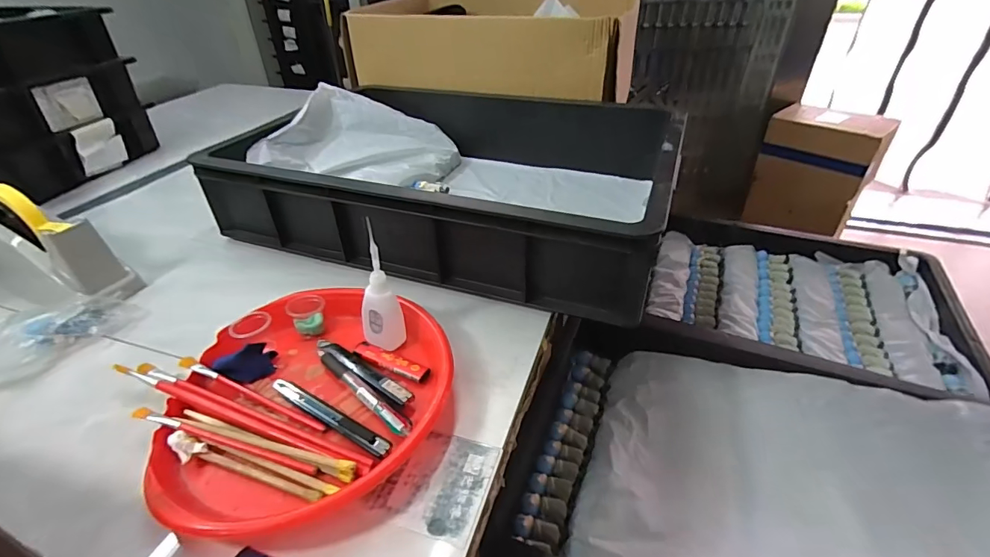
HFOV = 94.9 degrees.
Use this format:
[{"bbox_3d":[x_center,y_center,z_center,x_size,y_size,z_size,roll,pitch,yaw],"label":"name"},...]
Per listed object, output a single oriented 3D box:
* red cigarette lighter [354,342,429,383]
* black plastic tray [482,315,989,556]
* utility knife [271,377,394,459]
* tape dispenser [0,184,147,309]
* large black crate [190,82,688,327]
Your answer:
[{"bbox_3d":[-0.100,0.079,0.438,0.078,0.013,0.018,16,39,22],"label":"red cigarette lighter"},{"bbox_3d":[0.325,0.240,0.521,0.551,0.089,0.425,16,39,22],"label":"black plastic tray"},{"bbox_3d":[-0.141,0.116,0.386,0.134,0.005,0.016,20,41,26],"label":"utility knife"},{"bbox_3d":[-0.540,-0.036,0.544,0.232,0.126,0.082,16,39,23],"label":"tape dispenser"},{"bbox_3d":[-0.041,-0.167,0.682,0.572,0.123,0.443,12,38,18],"label":"large black crate"}]

